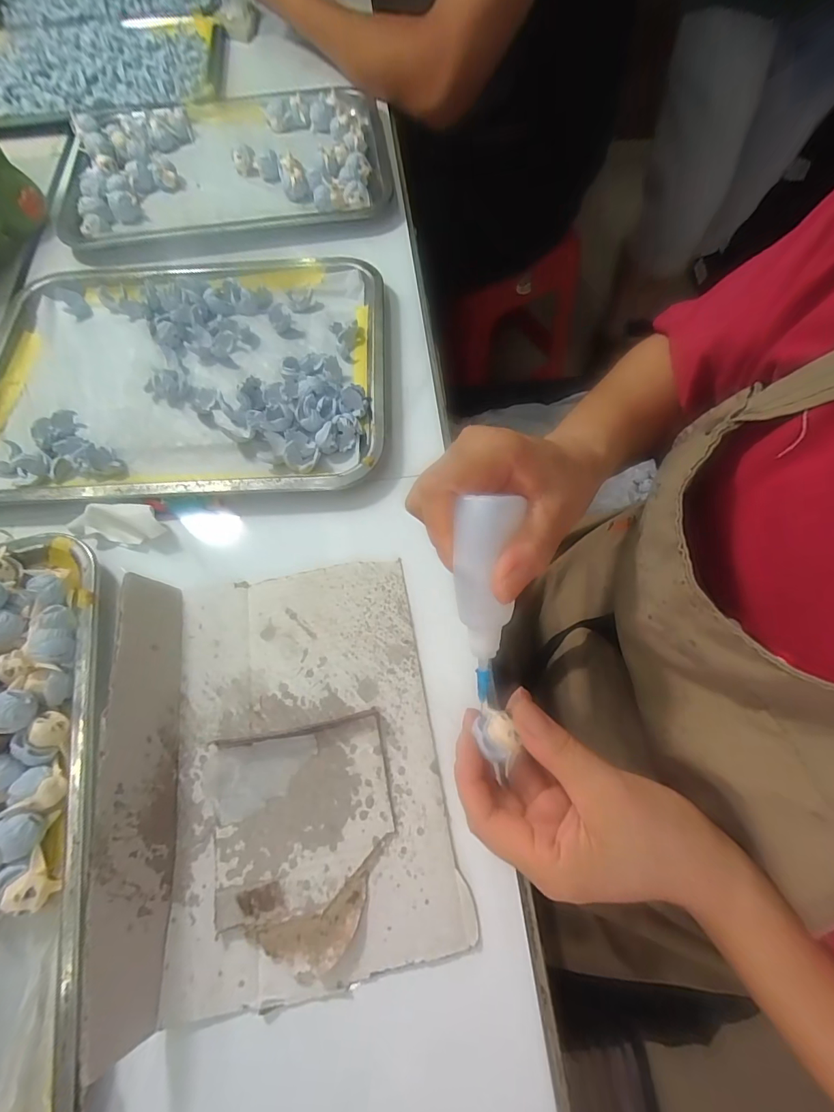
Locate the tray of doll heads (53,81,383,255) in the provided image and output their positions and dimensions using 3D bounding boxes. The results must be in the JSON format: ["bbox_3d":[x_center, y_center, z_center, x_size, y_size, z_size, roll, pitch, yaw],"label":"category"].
[{"bbox_3d":[-0.210,-0.450,0.518,0.342,0.026,0.264,-6,67,-3],"label":"tray of doll heads"}]

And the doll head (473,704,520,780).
[{"bbox_3d":[0.041,0.094,0.240,0.022,0.016,0.026,23,69,10],"label":"doll head"}]

